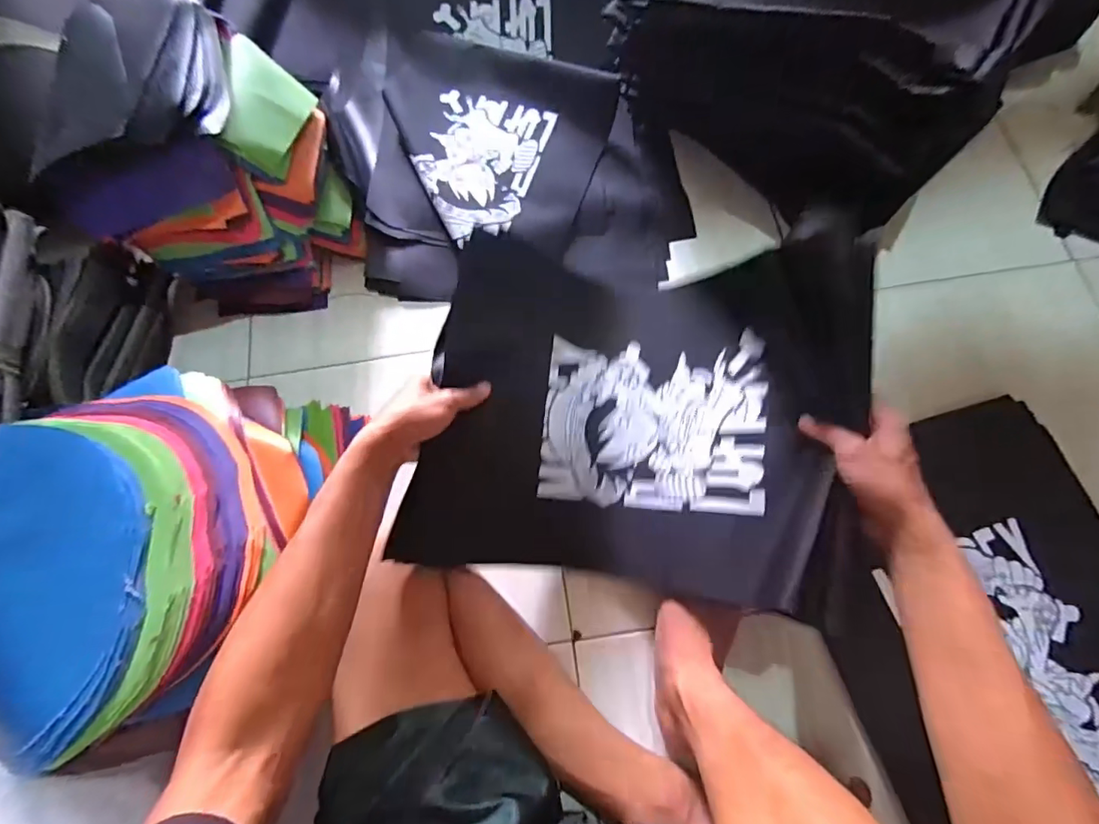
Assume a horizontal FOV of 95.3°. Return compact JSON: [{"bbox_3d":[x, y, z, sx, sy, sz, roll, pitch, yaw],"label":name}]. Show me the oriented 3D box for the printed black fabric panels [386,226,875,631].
[{"bbox_3d":[0.067,0.004,0.538,0.411,0.232,0.335,8,72,4],"label":"printed black fabric panels"}]

